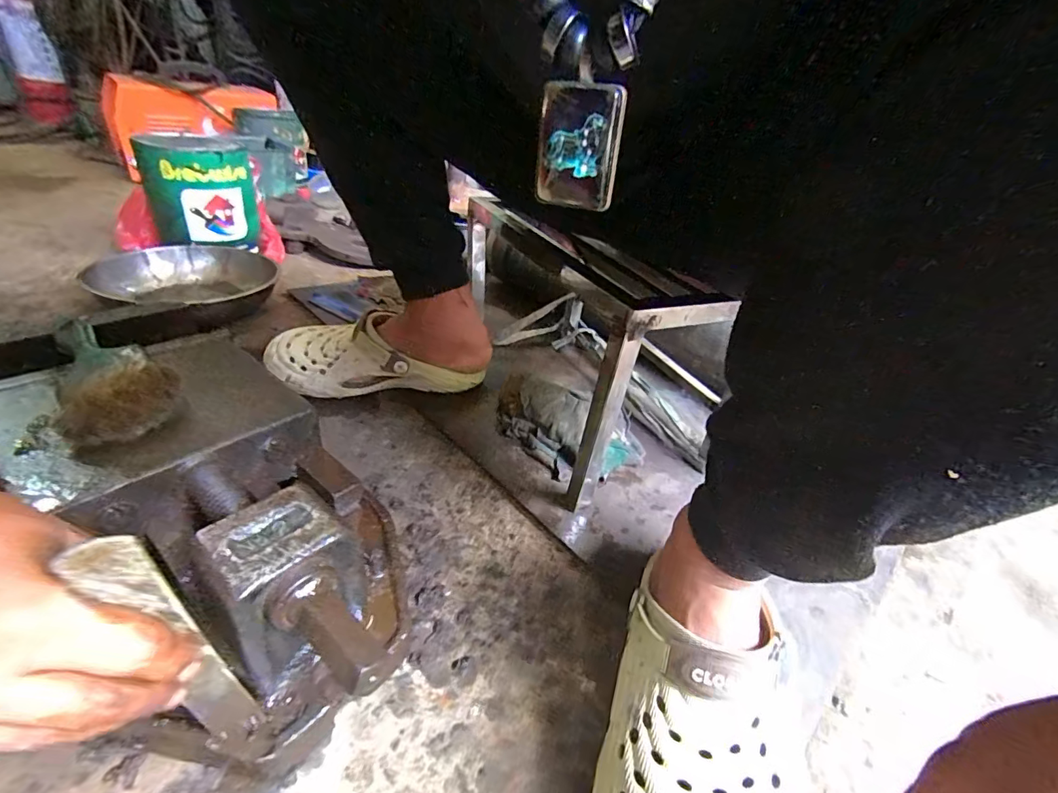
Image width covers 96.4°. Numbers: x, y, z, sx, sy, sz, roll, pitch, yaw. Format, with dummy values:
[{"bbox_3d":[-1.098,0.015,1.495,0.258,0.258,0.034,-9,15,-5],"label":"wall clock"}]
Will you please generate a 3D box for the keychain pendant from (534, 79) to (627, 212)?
[{"bbox_3d":[0.012,-0.059,0.113,0.020,0.026,0.004,17,33,16],"label":"keychain pendant"}]

